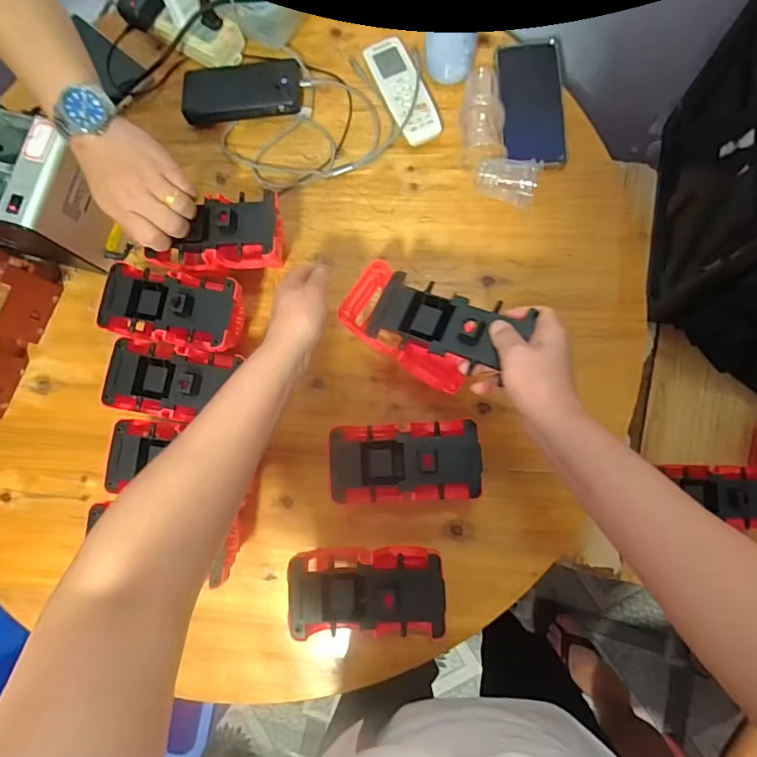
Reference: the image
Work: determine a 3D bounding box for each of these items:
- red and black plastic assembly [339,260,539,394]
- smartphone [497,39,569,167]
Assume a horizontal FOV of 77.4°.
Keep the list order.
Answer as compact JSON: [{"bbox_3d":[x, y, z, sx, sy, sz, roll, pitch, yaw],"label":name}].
[{"bbox_3d":[0.039,-0.059,0.454,0.191,0.047,0.090,32,84,37],"label":"red and black plastic assembly"},{"bbox_3d":[0.193,-0.345,0.595,0.074,0.006,0.159,-5,87,15],"label":"smartphone"}]

